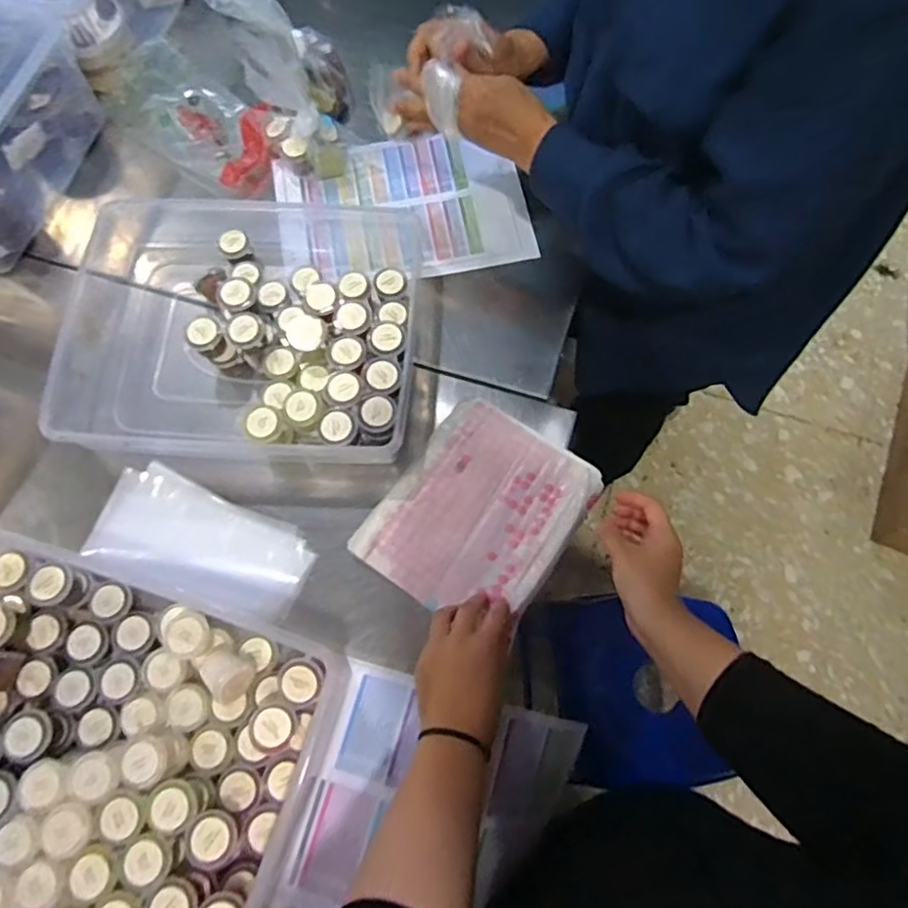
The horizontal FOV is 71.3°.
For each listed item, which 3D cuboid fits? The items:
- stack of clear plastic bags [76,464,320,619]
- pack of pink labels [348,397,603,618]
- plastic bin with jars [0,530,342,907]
[{"bbox_3d":[-0.251,0.085,0.631,0.218,0.024,0.103,19,73,7],"label":"stack of clear plastic bags"},{"bbox_3d":[0.026,0.058,0.629,0.169,0.012,0.205,33,75,11],"label":"pack of pink labels"},{"bbox_3d":[-0.318,0.260,0.525,0.376,0.109,0.313,14,72,6],"label":"plastic bin with jars"}]

